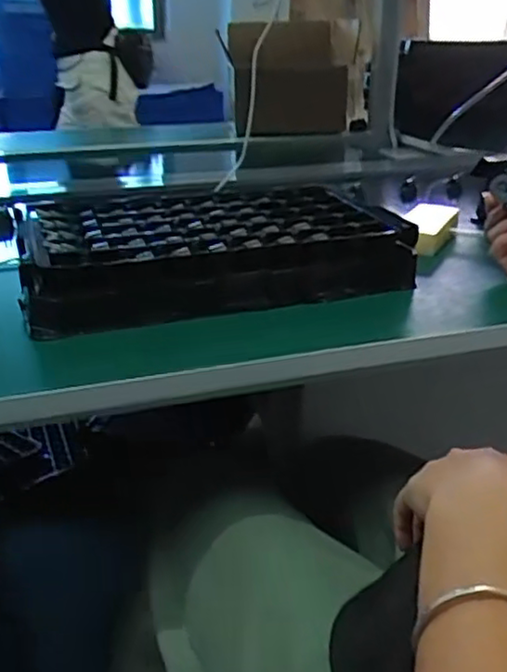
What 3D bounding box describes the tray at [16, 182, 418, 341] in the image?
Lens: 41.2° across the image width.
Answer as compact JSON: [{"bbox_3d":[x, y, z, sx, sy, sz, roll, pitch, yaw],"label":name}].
[{"bbox_3d":[-0.041,-0.091,0.692,0.380,0.066,0.221,-8,25,-18],"label":"tray"}]

